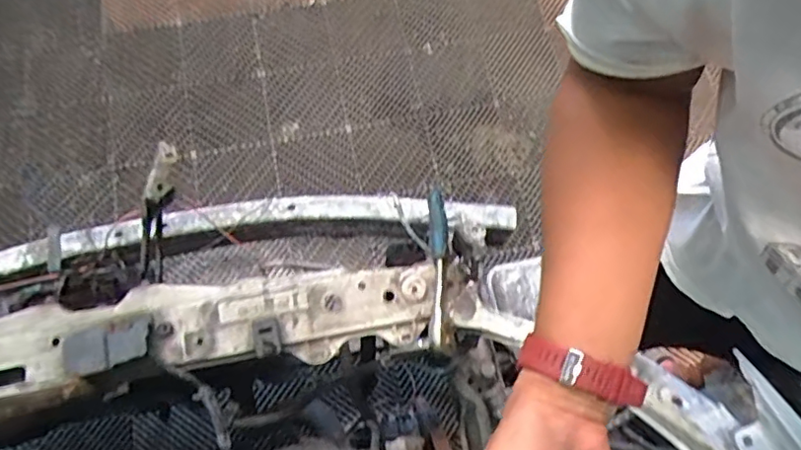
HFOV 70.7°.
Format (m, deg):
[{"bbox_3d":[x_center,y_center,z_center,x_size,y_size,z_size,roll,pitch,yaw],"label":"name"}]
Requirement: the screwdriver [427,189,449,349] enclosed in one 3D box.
[{"bbox_3d":[0.048,0.049,0.692,0.023,0.036,0.187,-1,73,-2],"label":"screwdriver"}]

